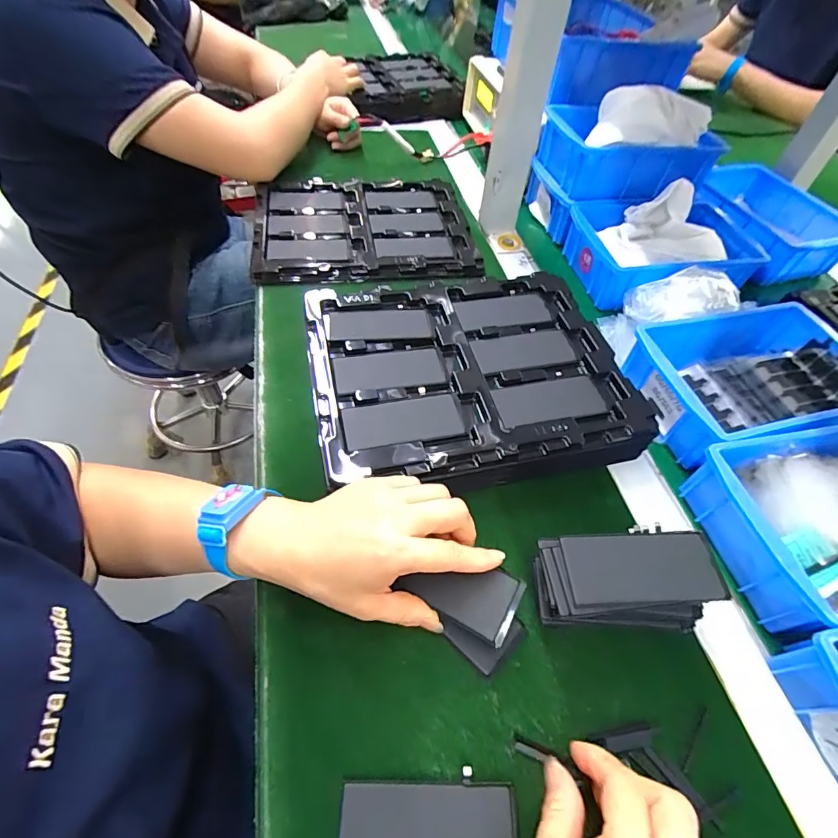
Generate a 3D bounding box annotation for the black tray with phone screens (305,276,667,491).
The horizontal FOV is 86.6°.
[{"bbox_3d":[0.041,-0.045,0.417,0.279,0.036,0.223,-11,57,-12],"label":"black tray with phone screens"}]

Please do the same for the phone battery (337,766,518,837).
[{"bbox_3d":[0.005,0.227,0.244,0.096,0.004,0.045,3,55,-2],"label":"phone battery"}]

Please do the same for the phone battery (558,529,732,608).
[{"bbox_3d":[0.144,0.096,0.288,0.097,0.008,0.045,0,54,-5],"label":"phone battery"}]

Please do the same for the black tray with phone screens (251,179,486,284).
[{"bbox_3d":[-0.071,-0.250,0.582,0.270,0.019,0.209,-4,56,-8],"label":"black tray with phone screens"}]

